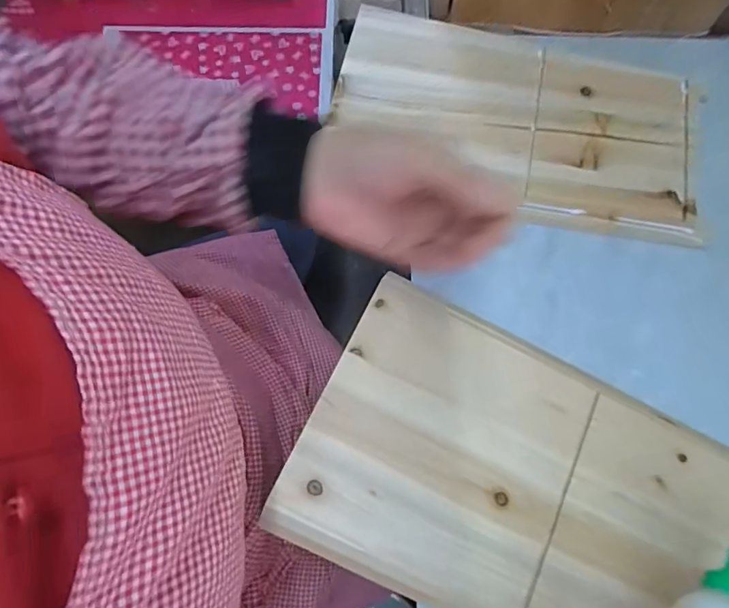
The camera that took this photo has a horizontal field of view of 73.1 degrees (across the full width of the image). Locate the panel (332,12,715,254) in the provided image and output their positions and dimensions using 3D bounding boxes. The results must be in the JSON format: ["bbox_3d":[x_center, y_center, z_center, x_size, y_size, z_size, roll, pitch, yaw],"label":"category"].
[{"bbox_3d":[0.151,-0.182,0.492,0.357,0.019,0.195,14,73,3],"label":"panel"}]

